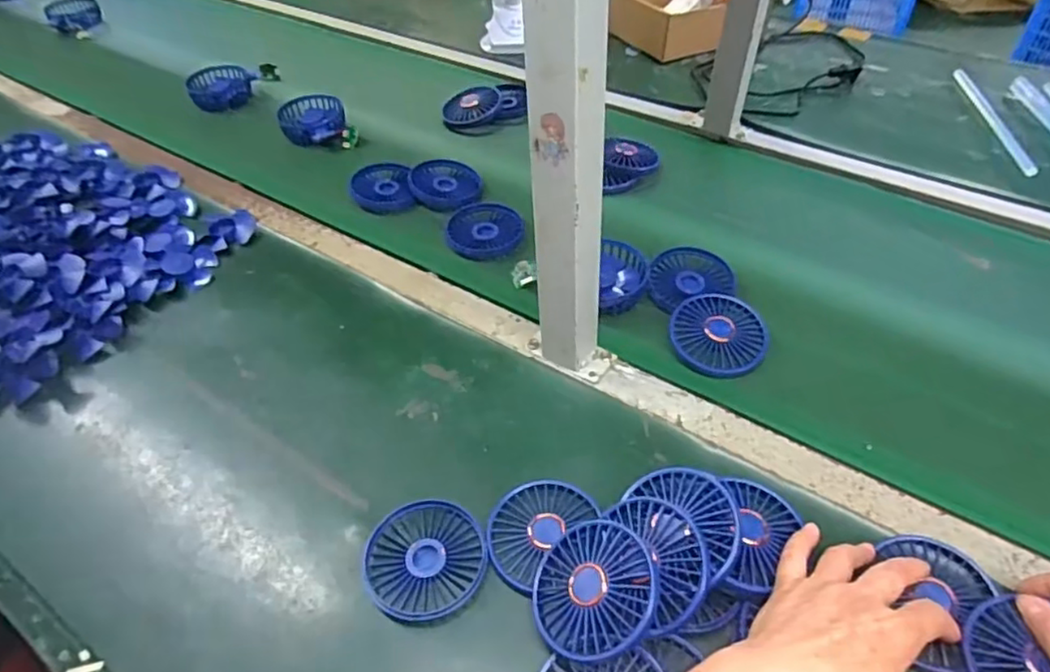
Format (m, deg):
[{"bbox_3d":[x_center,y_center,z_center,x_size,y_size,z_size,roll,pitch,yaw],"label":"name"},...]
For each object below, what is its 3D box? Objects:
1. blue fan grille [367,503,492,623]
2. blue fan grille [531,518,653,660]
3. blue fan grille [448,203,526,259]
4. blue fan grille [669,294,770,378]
[{"bbox_3d":[-0.073,0.163,0.479,0.087,0.009,0.085,-8,49,-4],"label":"blue fan grille"},{"bbox_3d":[0.043,0.166,0.428,0.087,0.016,0.083,-16,54,23],"label":"blue fan grille"},{"bbox_3d":[-0.044,-0.118,0.724,0.082,0.014,0.089,-3,49,1],"label":"blue fan grille"},{"bbox_3d":[0.179,-0.002,0.599,0.085,0.008,0.082,4,62,4],"label":"blue fan grille"}]

